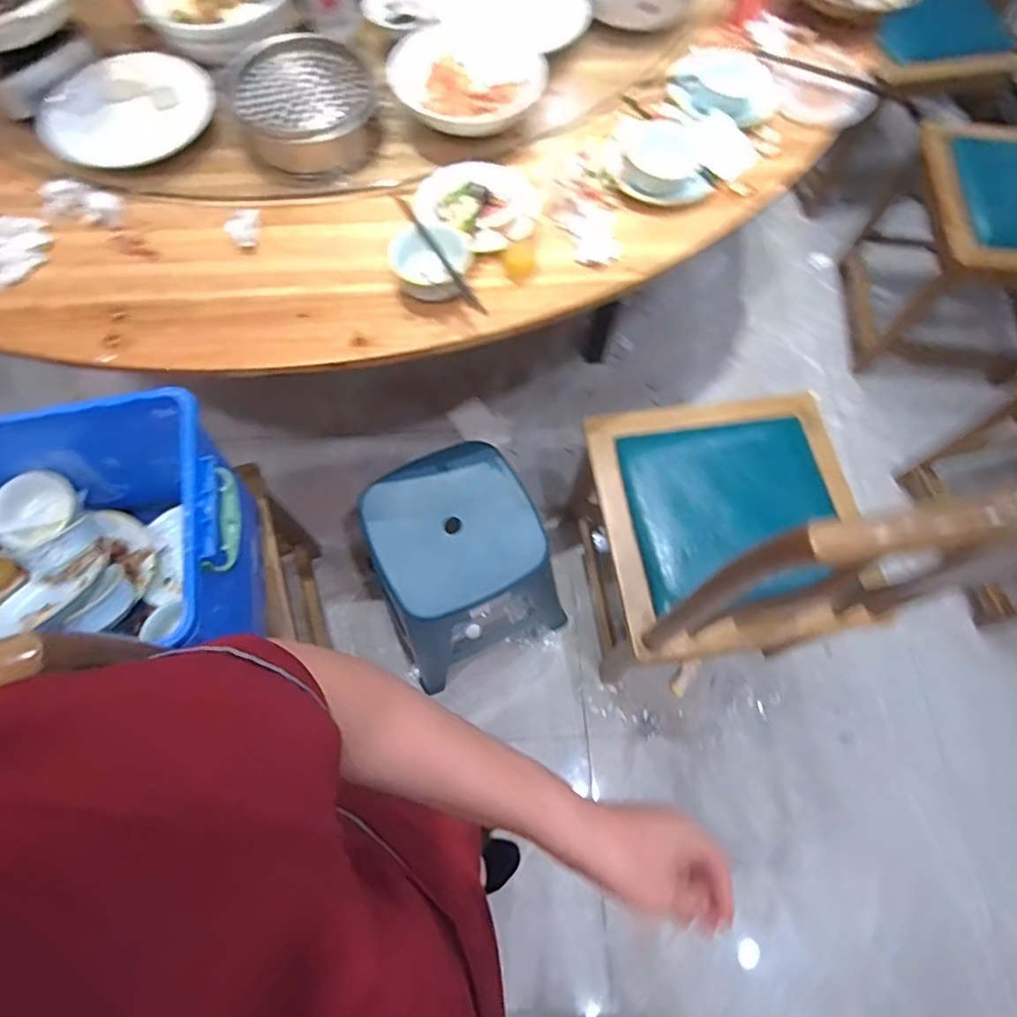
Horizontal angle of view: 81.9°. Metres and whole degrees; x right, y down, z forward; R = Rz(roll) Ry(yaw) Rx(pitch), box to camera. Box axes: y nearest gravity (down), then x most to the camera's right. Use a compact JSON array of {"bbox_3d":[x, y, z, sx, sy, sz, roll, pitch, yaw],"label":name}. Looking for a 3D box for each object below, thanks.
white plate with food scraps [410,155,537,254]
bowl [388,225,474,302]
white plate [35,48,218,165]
[{"bbox_3d":[-0.041,-0.459,0.879,0.171,0.023,0.172,0,68,-1],"label":"white plate with food scraps"},{"bbox_3d":[-0.107,-0.351,0.831,0.107,0.055,0.110,0,68,-1],"label":"bowl"},{"bbox_3d":[-0.589,-0.619,0.919,0.212,0.033,0.228,0,82,0],"label":"white plate"}]

